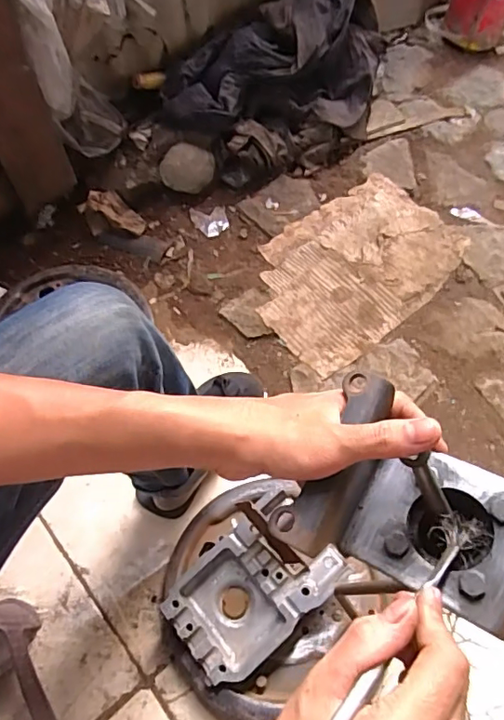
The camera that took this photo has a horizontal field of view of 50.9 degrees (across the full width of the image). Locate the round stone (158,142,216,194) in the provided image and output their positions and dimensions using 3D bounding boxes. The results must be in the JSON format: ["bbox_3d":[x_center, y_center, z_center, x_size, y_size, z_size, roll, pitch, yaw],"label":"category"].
[{"bbox_3d":[-0.130,-0.383,1.075,0.107,0.087,0.057,0,59,3],"label":"round stone"}]

